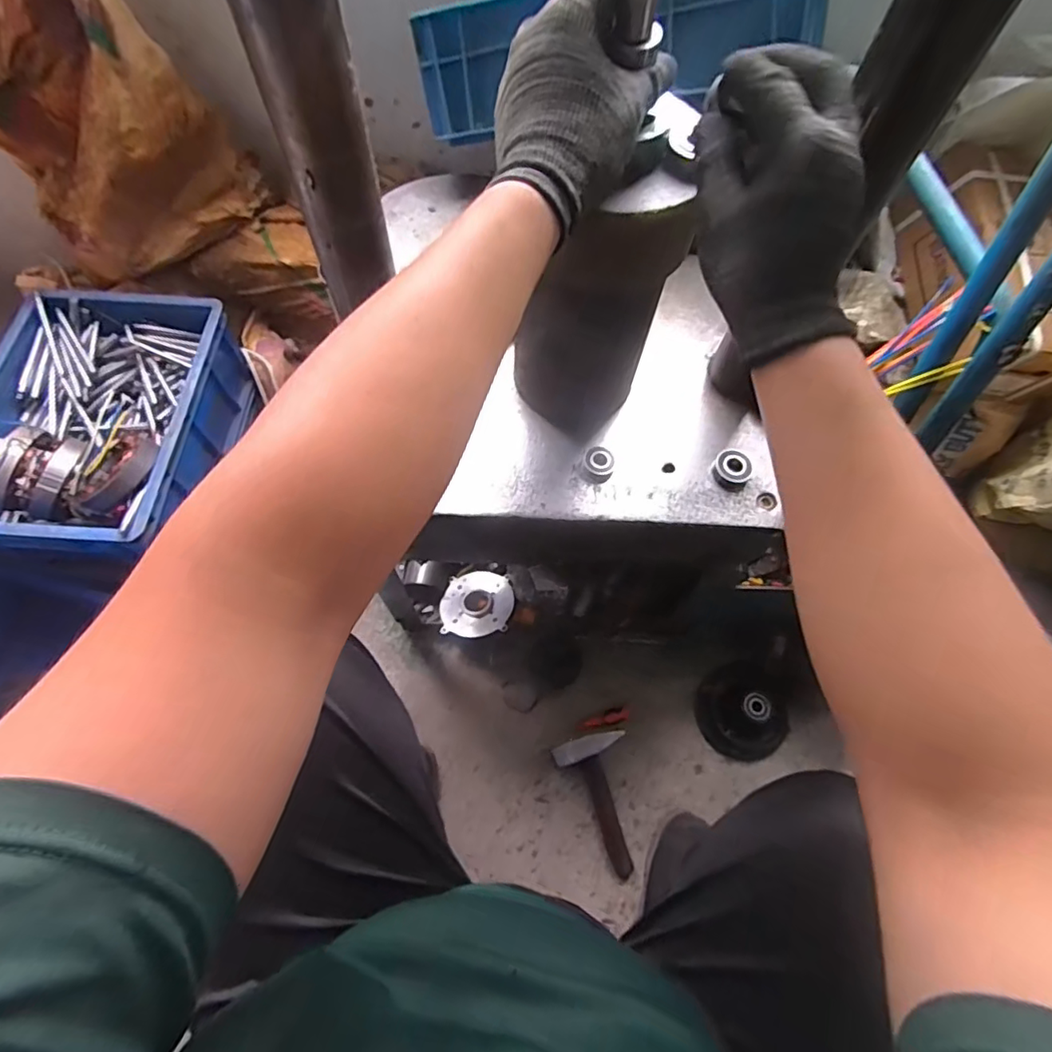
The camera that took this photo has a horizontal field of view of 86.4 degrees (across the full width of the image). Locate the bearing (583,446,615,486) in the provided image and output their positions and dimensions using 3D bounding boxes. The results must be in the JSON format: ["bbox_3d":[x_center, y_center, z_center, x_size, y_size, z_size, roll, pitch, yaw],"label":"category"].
[{"bbox_3d":[0.075,-0.063,0.575,0.029,0.014,0.034,12,65,3],"label":"bearing"}]

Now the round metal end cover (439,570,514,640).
[{"bbox_3d":[-0.078,0.130,0.918,0.118,0.025,0.118,-5,53,6],"label":"round metal end cover"}]

